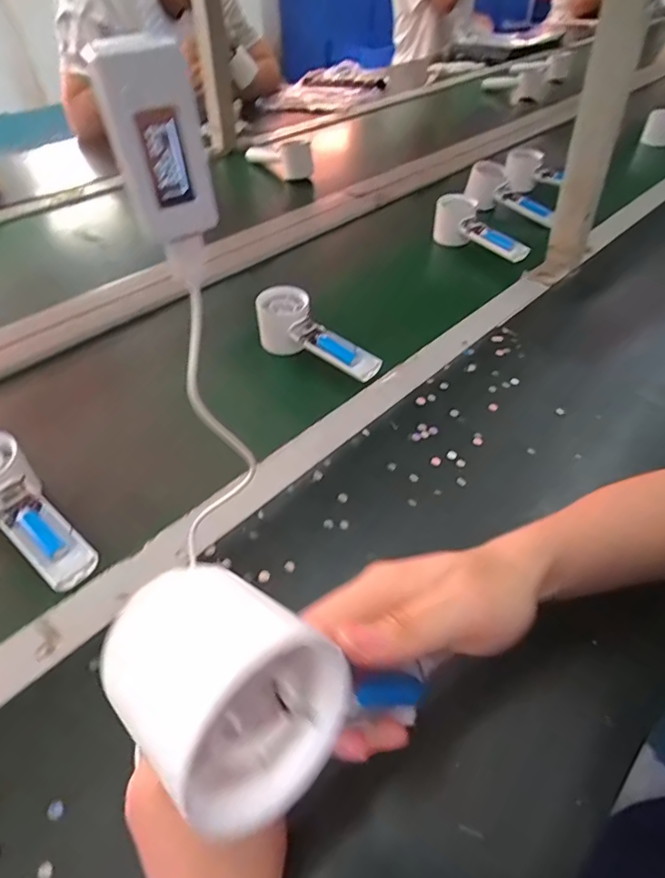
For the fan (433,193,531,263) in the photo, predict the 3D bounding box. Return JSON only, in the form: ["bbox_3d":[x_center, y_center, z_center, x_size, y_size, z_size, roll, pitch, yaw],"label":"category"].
[{"bbox_3d":[0.205,-0.298,0.747,0.057,0.061,0.163,-21,50,-18],"label":"fan"}]

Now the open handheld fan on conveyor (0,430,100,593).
[{"bbox_3d":[-0.243,0.057,0.399,0.155,0.047,0.057,33,55,27],"label":"open handheld fan on conveyor"}]

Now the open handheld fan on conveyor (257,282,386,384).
[{"bbox_3d":[-0.015,-0.115,0.568,0.159,0.050,0.054,27,53,23],"label":"open handheld fan on conveyor"}]

